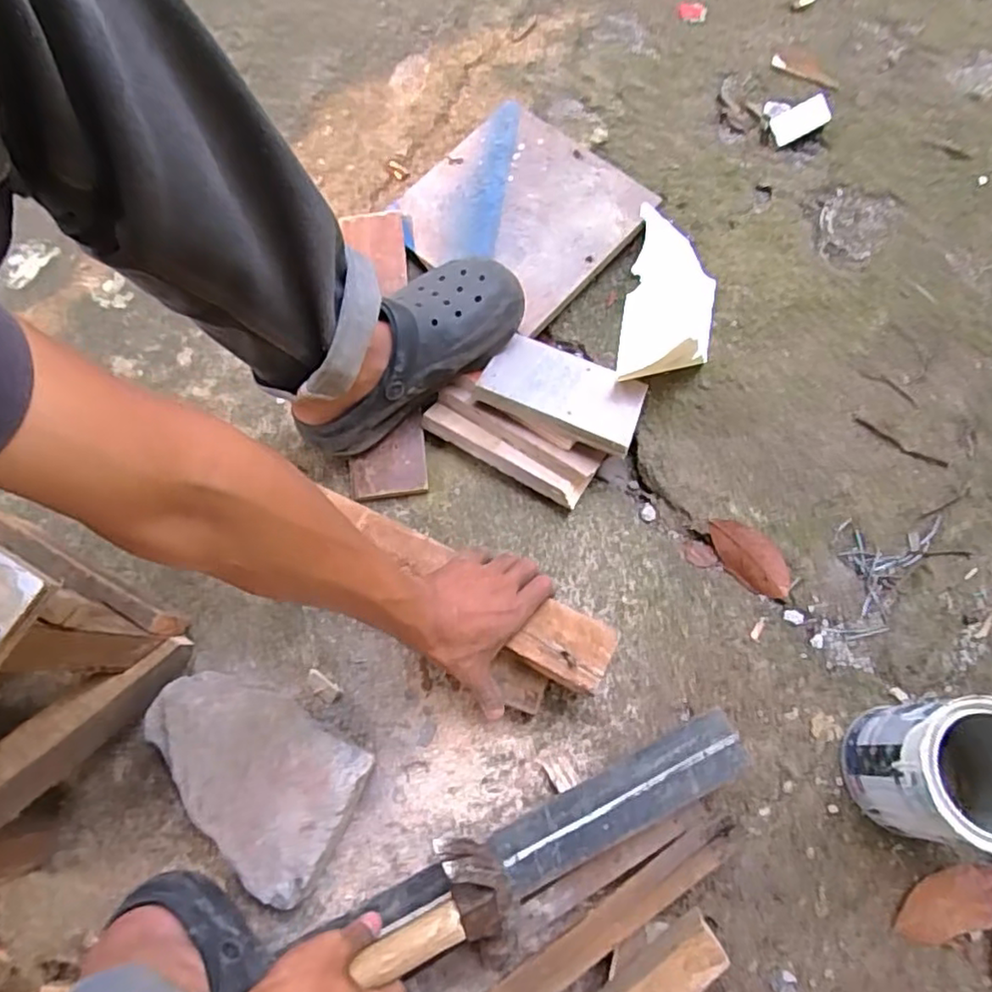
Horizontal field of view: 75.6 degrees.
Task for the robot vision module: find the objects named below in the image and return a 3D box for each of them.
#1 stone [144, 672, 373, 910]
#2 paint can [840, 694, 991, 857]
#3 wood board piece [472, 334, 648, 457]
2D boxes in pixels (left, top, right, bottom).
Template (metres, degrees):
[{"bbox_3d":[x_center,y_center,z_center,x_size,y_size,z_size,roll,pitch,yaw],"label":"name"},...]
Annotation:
[{"bbox_3d":[-0.218,0.241,0.581,0.203,0.075,0.133,32,77,12],"label":"stone"},{"bbox_3d":[0.371,0.226,0.529,0.110,0.128,0.105,0,71,1],"label":"paint can"},{"bbox_3d":[0.073,-0.115,0.681,0.164,0.017,0.106,24,54,4],"label":"wood board piece"}]

